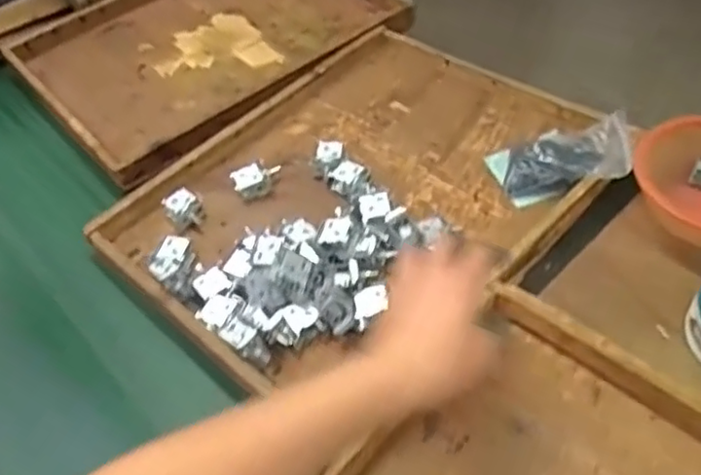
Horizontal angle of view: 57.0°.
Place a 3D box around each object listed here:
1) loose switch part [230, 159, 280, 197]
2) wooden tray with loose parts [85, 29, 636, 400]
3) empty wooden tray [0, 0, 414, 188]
[{"bbox_3d":[-0.111,-0.071,0.772,0.057,0.024,0.036,-30,52,-19],"label":"loose switch part"},{"bbox_3d":[0.007,-0.055,0.735,0.500,0.058,0.402,-37,54,-24],"label":"wooden tray with loose parts"},{"bbox_3d":[-0.222,-0.307,1.001,0.507,0.046,0.420,-34,53,-22],"label":"empty wooden tray"}]

